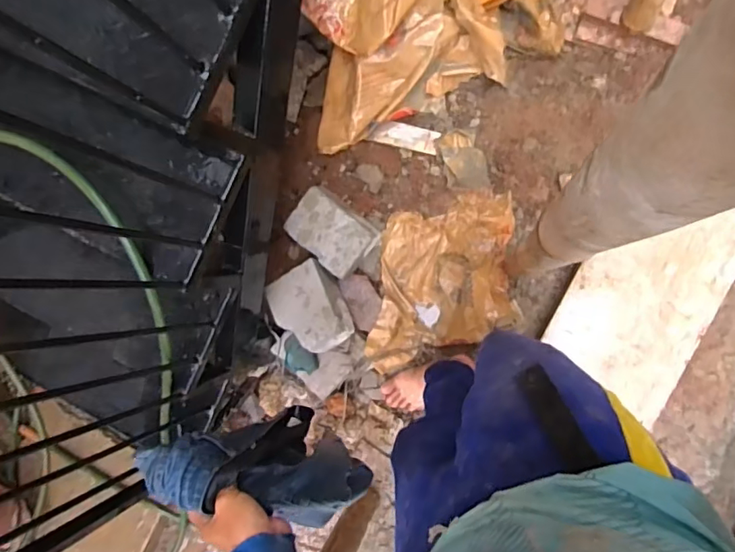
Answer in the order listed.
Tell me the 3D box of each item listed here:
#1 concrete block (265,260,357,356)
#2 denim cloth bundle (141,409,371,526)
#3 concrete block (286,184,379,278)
[{"bbox_3d":[-0.148,0.085,1.299,0.158,0.092,0.221,-28,83,9],"label":"concrete block"},{"bbox_3d":[-0.135,0.250,0.696,0.140,0.319,0.096,28,96,46],"label":"denim cloth bundle"},{"bbox_3d":[-0.091,-0.110,1.312,0.202,0.087,0.155,40,95,10],"label":"concrete block"}]

